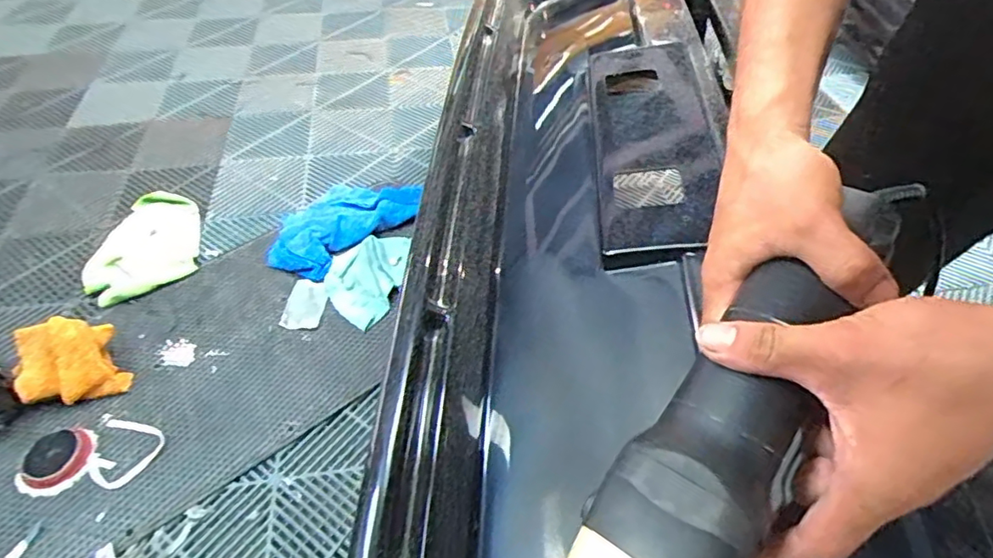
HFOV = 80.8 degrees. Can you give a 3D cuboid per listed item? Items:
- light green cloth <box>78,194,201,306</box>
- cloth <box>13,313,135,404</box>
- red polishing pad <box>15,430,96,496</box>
[{"bbox_3d":[-0.729,-0.073,1.220,0.200,0.045,0.292,-13,49,-8],"label":"light green cloth"},{"bbox_3d":[-0.707,0.130,0.975,0.149,0.066,0.151,-16,50,-15],"label":"cloth"},{"bbox_3d":[-0.653,0.264,0.862,0.097,0.033,0.101,-6,49,-6],"label":"red polishing pad"}]

